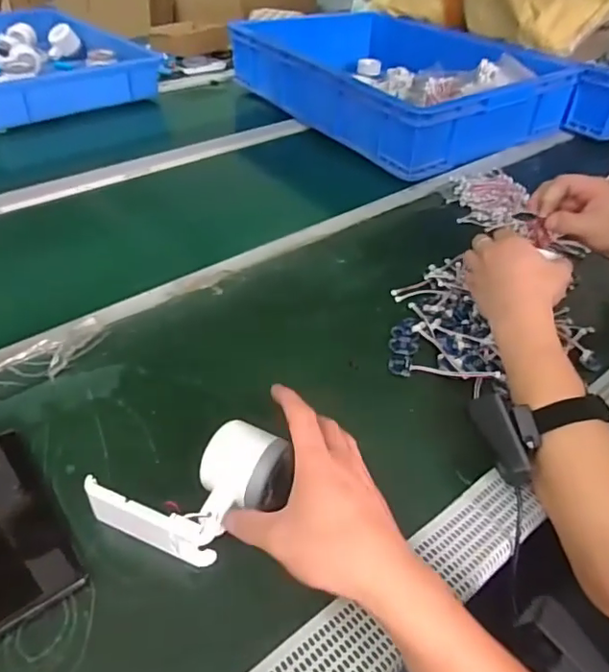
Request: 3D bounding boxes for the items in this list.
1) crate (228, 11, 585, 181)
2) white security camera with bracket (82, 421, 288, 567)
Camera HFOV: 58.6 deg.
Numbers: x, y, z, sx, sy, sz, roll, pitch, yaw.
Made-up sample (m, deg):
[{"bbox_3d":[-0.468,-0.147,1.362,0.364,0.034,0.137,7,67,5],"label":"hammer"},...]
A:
[{"bbox_3d":[0.172,-0.537,1.097,0.431,0.112,0.603,-24,50,-28],"label":"crate"},{"bbox_3d":[-0.080,0.117,0.396,0.137,0.050,0.074,-15,46,-20],"label":"white security camera with bracket"}]

